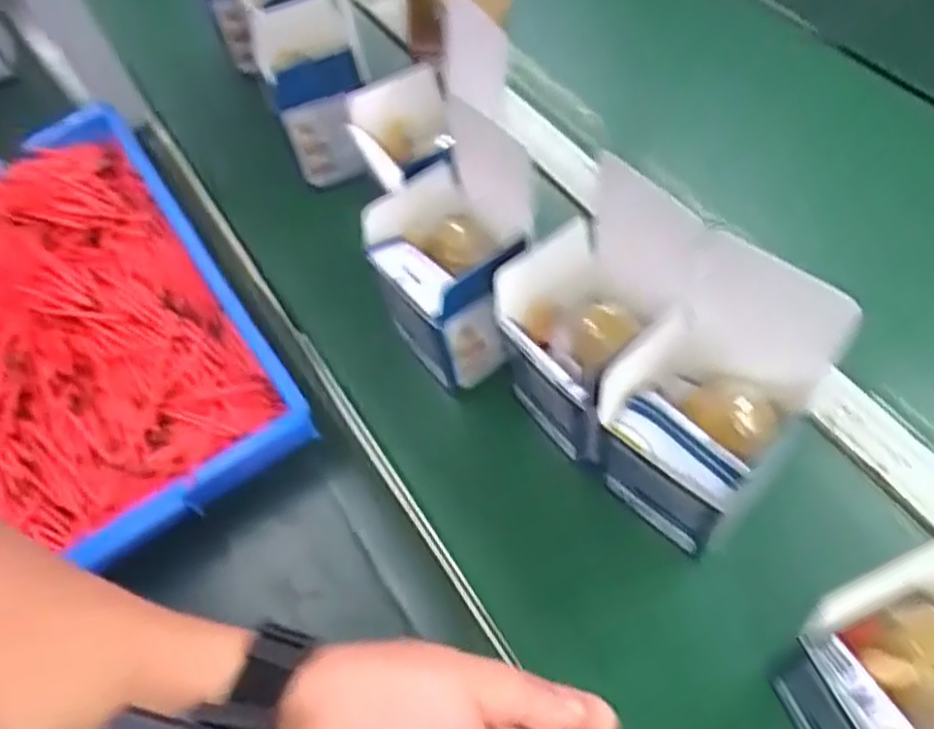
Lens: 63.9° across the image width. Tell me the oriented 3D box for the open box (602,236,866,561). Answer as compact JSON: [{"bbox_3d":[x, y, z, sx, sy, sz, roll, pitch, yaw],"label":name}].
[{"bbox_3d":[0.134,0.023,0.417,0.095,0.159,0.091,36,70,25],"label":"open box"}]

